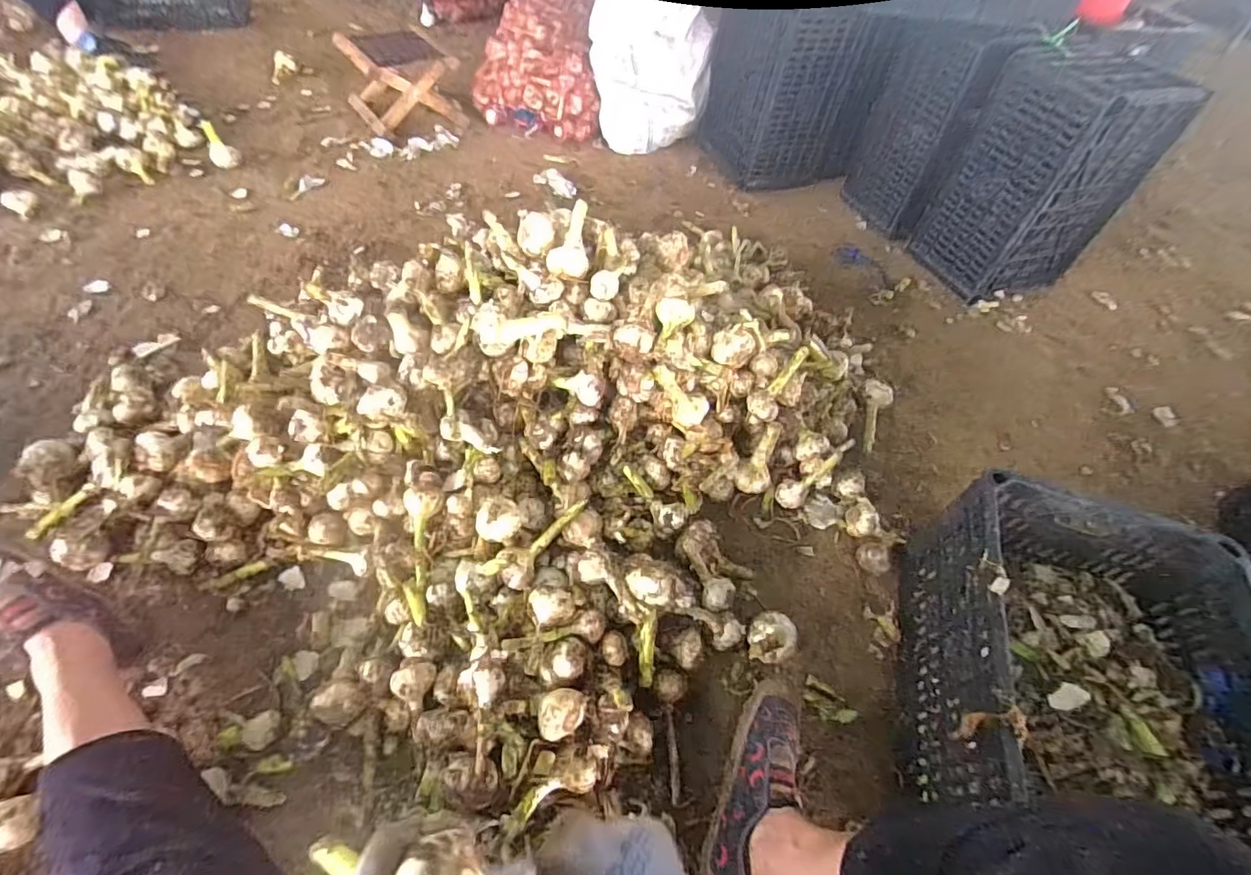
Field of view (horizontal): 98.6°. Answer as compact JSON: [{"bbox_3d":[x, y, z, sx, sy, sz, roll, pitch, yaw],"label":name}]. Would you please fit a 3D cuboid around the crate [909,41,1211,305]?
[{"bbox_3d":[0.853,-0.534,1.132,0.256,0.426,0.232,-10,56,-12],"label":"crate"}]

